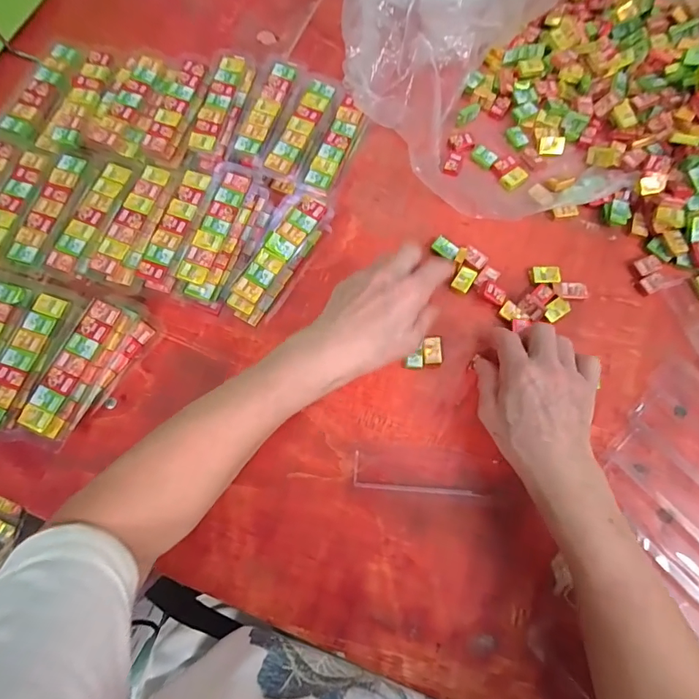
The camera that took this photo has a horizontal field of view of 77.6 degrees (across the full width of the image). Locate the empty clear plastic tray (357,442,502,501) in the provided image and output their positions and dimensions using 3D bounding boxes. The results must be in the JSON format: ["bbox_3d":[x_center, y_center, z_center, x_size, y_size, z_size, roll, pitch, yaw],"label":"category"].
[{"bbox_3d":[0.066,0.105,0.381,0.121,0.008,0.039,4,73,2],"label":"empty clear plastic tray"}]

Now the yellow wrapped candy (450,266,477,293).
[{"bbox_3d":[0.113,-0.070,0.428,0.017,0.004,0.026,31,76,9],"label":"yellow wrapped candy"}]

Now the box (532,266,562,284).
[{"bbox_3d":[0.192,-0.072,0.425,0.027,0.006,0.017,4,73,2],"label":"box"}]

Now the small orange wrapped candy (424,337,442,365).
[{"bbox_3d":[0.079,0.001,0.408,0.018,0.006,0.026,2,73,1],"label":"small orange wrapped candy"}]

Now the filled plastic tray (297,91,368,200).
[{"bbox_3d":[-0.017,-0.217,0.463,0.041,0.021,0.127,20,75,7],"label":"filled plastic tray"}]

